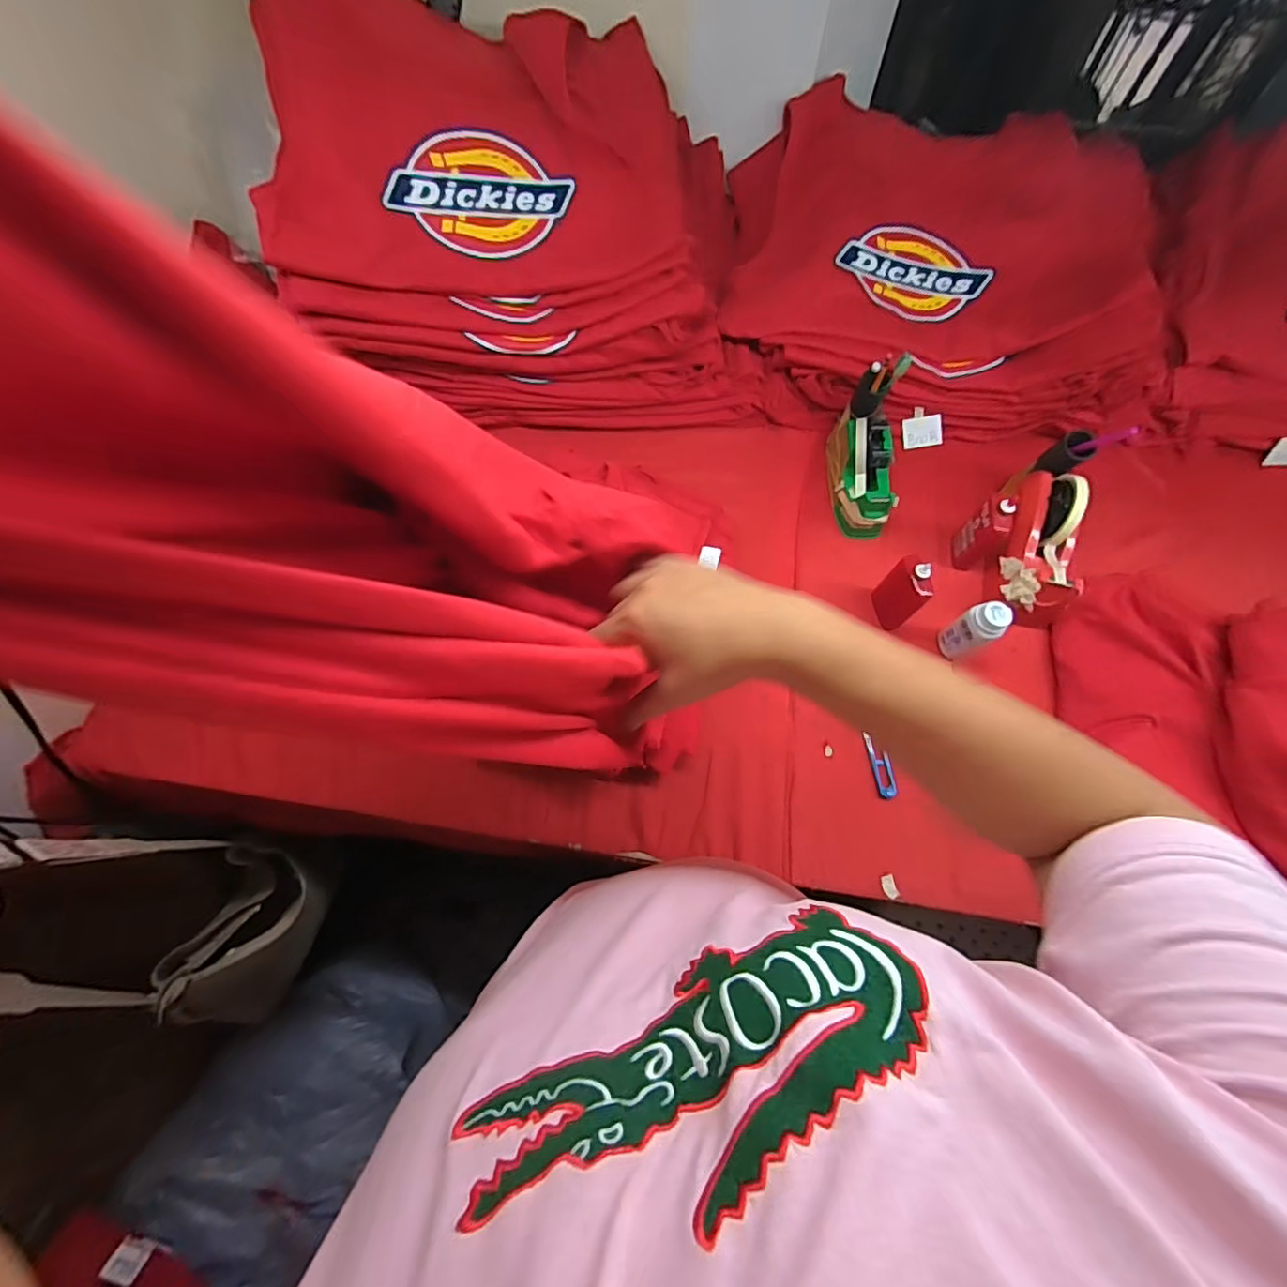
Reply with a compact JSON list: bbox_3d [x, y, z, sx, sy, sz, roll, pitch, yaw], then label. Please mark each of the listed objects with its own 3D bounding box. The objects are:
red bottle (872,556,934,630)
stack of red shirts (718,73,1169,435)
[{"bbox_3d":[0.321,-0.066,0.678,0.021,0.104,0.058,-1,66,-3],"label":"red bottle"},{"bbox_3d":[0.416,-0.549,0.802,0.586,0.194,0.421,3,65,-1],"label":"stack of red shirts"}]

